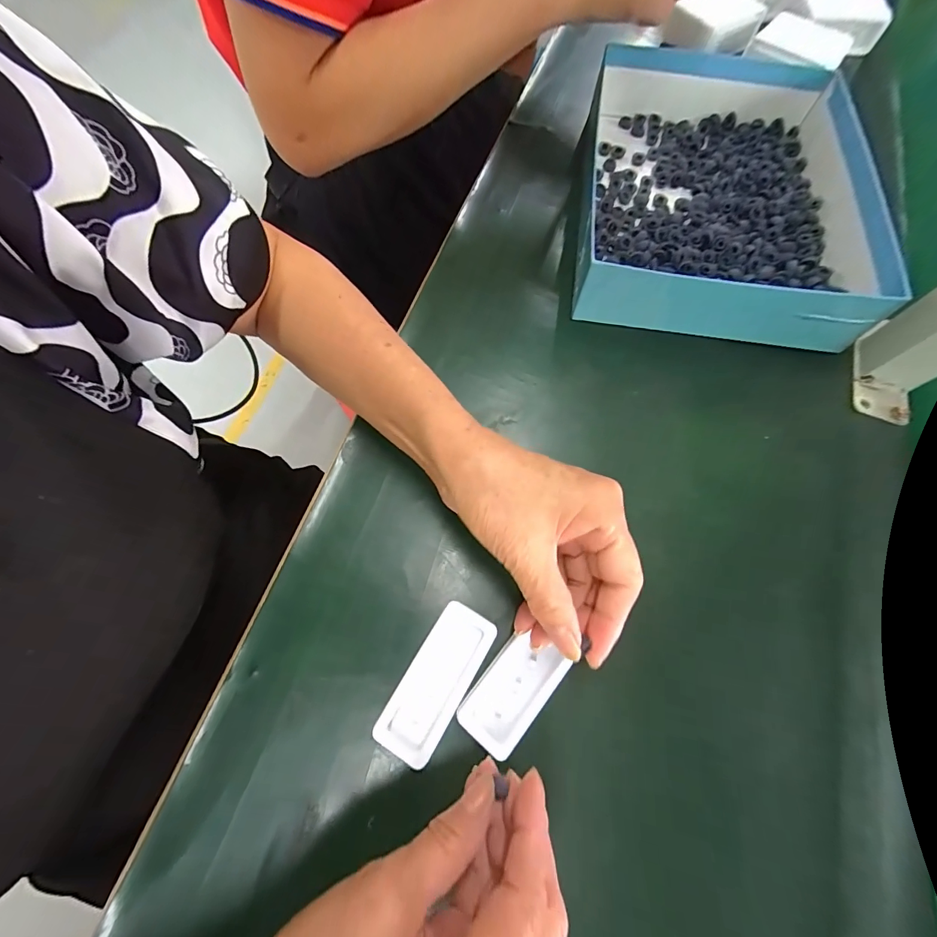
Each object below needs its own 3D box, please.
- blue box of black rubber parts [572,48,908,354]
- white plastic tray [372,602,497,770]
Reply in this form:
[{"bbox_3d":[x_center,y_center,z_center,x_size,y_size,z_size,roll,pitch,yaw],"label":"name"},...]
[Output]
[{"bbox_3d":[0.223,-0.253,0.366,0.225,0.057,0.303,10,70,3],"label":"blue box of black rubber parts"},{"bbox_3d":[-0.018,0.125,0.244,0.036,0.006,0.086,29,72,9],"label":"white plastic tray"}]

